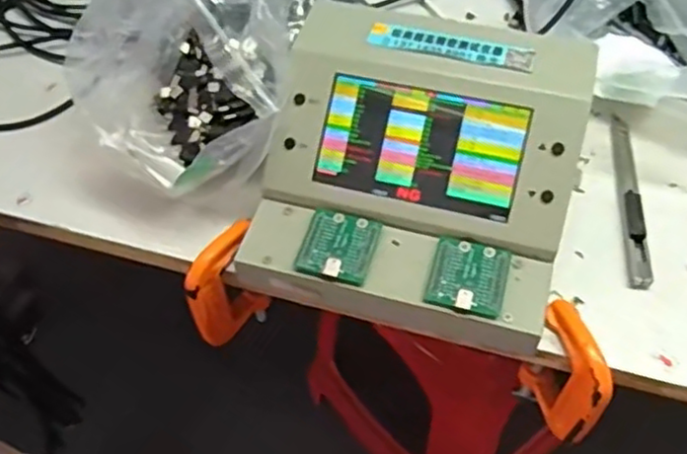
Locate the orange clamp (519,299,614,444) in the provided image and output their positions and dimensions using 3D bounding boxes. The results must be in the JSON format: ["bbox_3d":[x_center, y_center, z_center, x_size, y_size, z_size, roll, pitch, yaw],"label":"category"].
[{"bbox_3d":[0.123,0.085,0.391,0.017,0.085,0.061,-11,55,-5],"label":"orange clamp"}]

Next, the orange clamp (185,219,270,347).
[{"bbox_3d":[-0.072,0.038,0.424,0.014,0.090,0.051,36,64,24],"label":"orange clamp"}]

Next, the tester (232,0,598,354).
[{"bbox_3d":[0.042,-0.032,0.393,0.164,0.079,0.160,14,57,12],"label":"tester"}]

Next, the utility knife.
[{"bbox_3d":[0.173,-0.022,0.421,0.012,0.006,0.130,5,55,6],"label":"utility knife"}]

